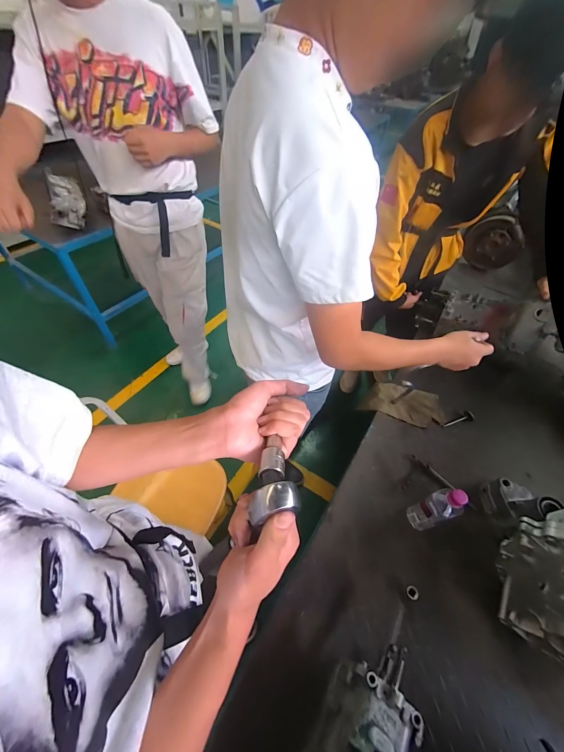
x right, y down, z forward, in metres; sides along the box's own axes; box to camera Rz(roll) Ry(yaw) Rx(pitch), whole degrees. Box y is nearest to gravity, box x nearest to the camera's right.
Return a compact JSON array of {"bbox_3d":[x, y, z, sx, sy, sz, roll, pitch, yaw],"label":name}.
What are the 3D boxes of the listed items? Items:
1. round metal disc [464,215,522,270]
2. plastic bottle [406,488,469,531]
[{"bbox_3d":[1.026,-0.643,1.404,0.238,0.247,0.082,23,54,14],"label":"round metal disc"},{"bbox_3d":[0.353,0.304,0.654,0.048,0.191,0.060,-16,55,-15],"label":"plastic bottle"}]

